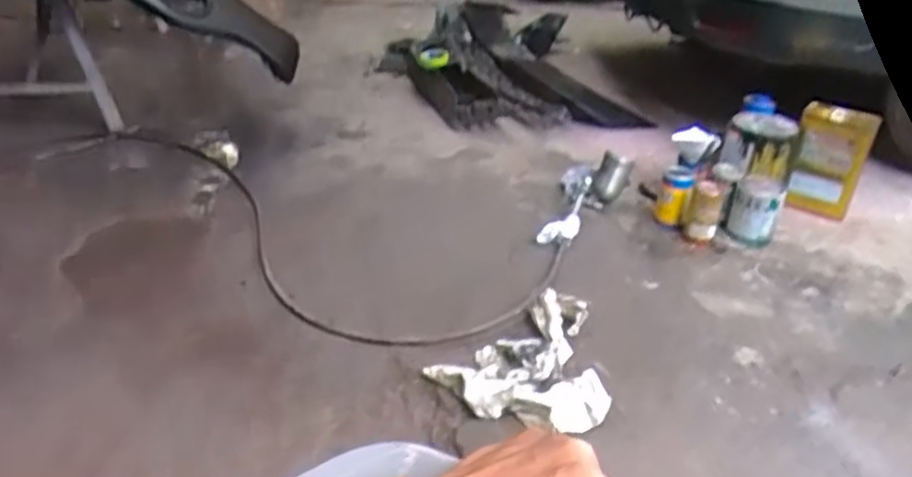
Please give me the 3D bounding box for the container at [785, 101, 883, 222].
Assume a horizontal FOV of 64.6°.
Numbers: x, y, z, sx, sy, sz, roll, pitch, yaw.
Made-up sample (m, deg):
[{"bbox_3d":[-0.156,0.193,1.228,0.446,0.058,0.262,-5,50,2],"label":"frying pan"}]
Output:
[{"bbox_3d":[0.912,-0.189,1.767,0.158,0.264,0.081,23,34,32],"label":"container"}]

